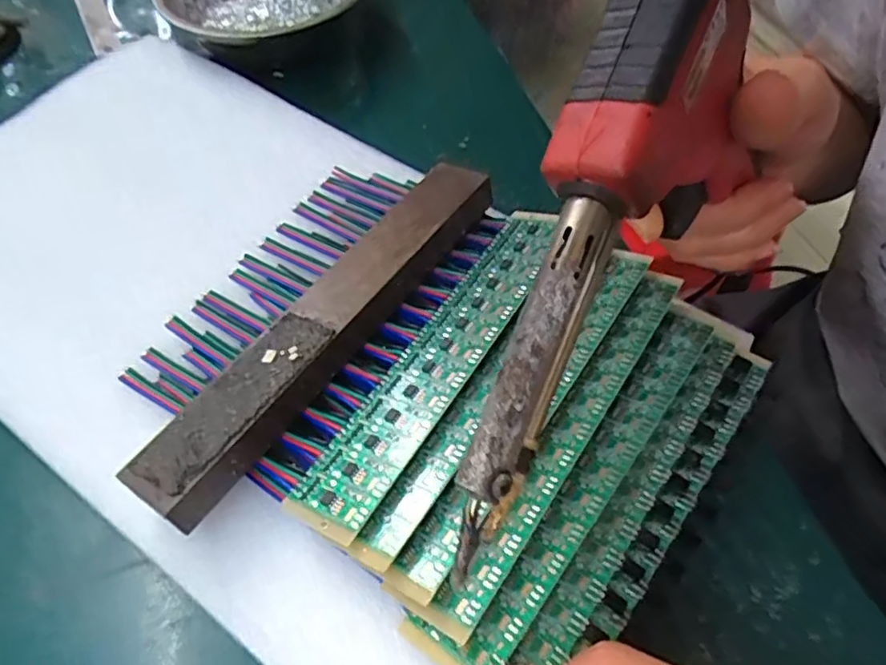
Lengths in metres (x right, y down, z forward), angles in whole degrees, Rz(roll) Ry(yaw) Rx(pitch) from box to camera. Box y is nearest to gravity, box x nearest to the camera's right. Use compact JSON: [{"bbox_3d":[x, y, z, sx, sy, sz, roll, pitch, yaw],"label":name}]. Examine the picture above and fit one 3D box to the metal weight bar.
[{"bbox_3d":[-0.043,-0.005,0.252,0.031,0.025,0.181,29,61,19],"label":"metal weight bar"}]

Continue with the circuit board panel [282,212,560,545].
[{"bbox_3d":[0.002,0.005,0.242,0.034,0.004,0.160,16,54,34],"label":"circuit board panel"}]

